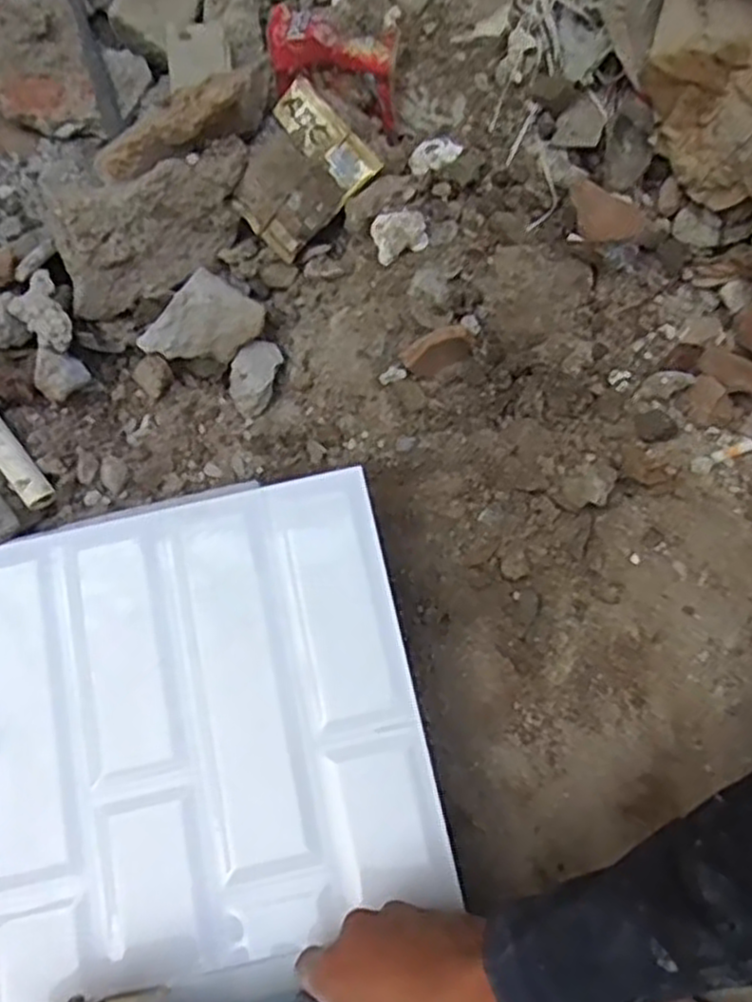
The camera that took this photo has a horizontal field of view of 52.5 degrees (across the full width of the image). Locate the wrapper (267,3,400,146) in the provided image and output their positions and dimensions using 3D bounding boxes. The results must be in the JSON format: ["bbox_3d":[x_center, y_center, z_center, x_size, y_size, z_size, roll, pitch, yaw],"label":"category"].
[{"bbox_3d":[-0.032,-0.329,0.580,0.111,0.058,0.047,24,77,6],"label":"wrapper"}]

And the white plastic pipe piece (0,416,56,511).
[{"bbox_3d":[-0.280,-0.036,0.584,0.022,0.024,0.094,-38,79,-9],"label":"white plastic pipe piece"}]

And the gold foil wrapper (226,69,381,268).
[{"bbox_3d":[-0.063,-0.250,0.587,0.111,0.012,0.083,-37,103,29],"label":"gold foil wrapper"}]

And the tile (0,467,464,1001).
[{"bbox_3d":[-0.089,0.281,0.468,0.293,0.014,0.586,-13,73,-3],"label":"tile"}]

